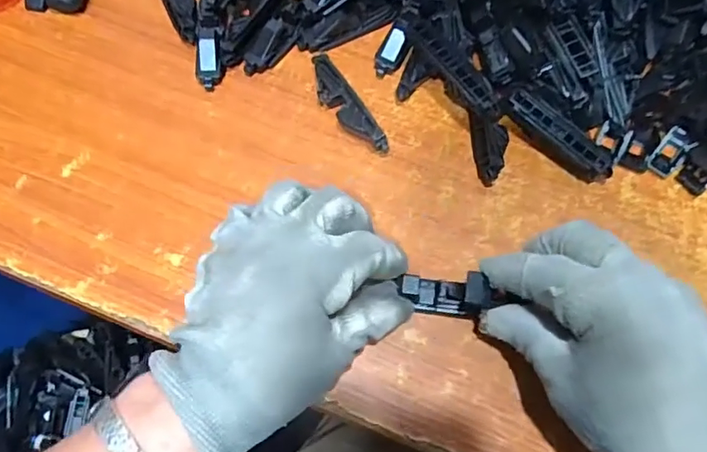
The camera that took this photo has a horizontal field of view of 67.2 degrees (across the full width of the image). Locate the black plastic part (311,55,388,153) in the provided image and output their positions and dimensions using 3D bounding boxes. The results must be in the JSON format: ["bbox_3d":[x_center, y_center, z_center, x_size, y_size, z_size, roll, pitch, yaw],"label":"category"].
[{"bbox_3d":[-0.006,-0.078,0.347,0.018,0.018,0.077,-29,71,-15],"label":"black plastic part"}]

